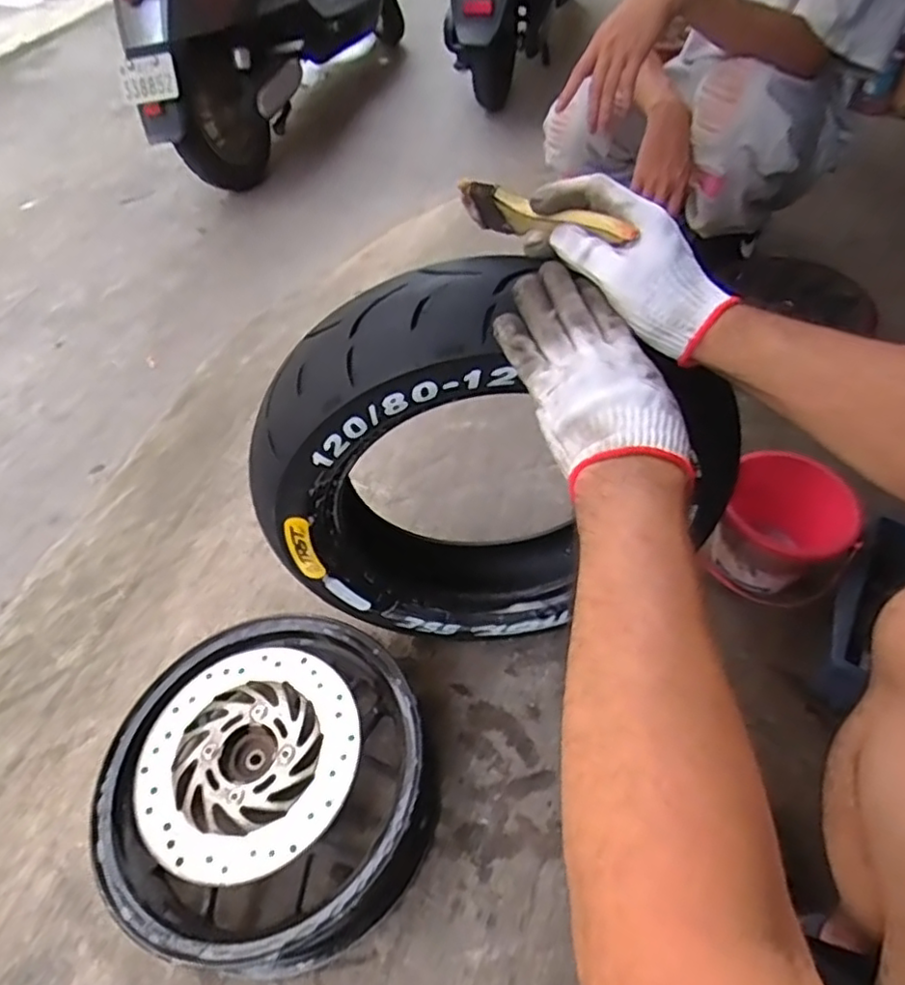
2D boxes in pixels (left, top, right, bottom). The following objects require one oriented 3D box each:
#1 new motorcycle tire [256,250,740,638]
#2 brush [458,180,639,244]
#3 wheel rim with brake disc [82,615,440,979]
[{"bbox_3d":[0.050,-0.014,0.629,0.448,0.427,0.105,-4,49,2],"label":"new motorcycle tire"},{"bbox_3d":[0.065,-0.207,0.483,0.018,0.044,0.158,-36,46,-23],"label":"brush"},{"bbox_3d":[-0.186,0.293,0.657,0.307,0.140,0.309,0,52,1],"label":"wheel rim with brake disc"}]

